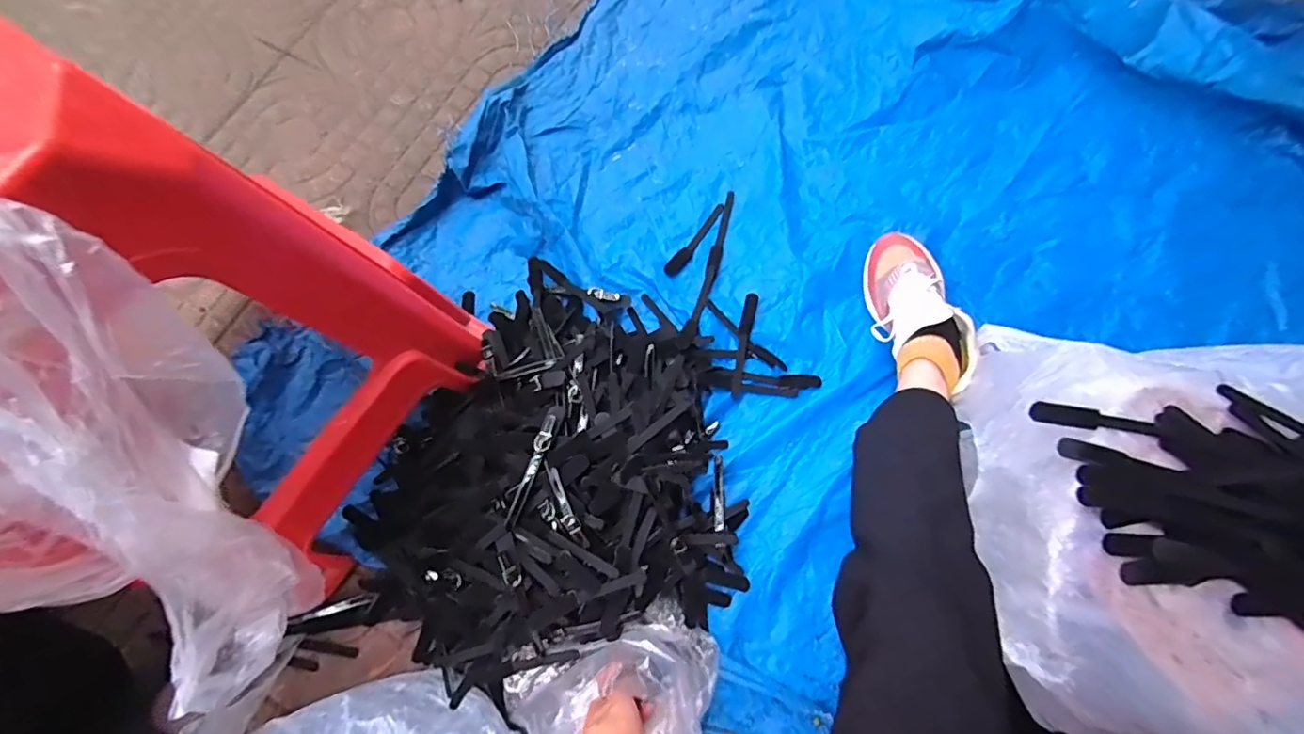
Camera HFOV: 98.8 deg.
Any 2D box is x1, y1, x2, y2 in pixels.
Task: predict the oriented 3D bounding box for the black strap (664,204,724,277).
[{"bbox_3d":[0.064,-0.183,0.807,0.019,0.013,0.139,35,77,12],"label":"black strap"}]

